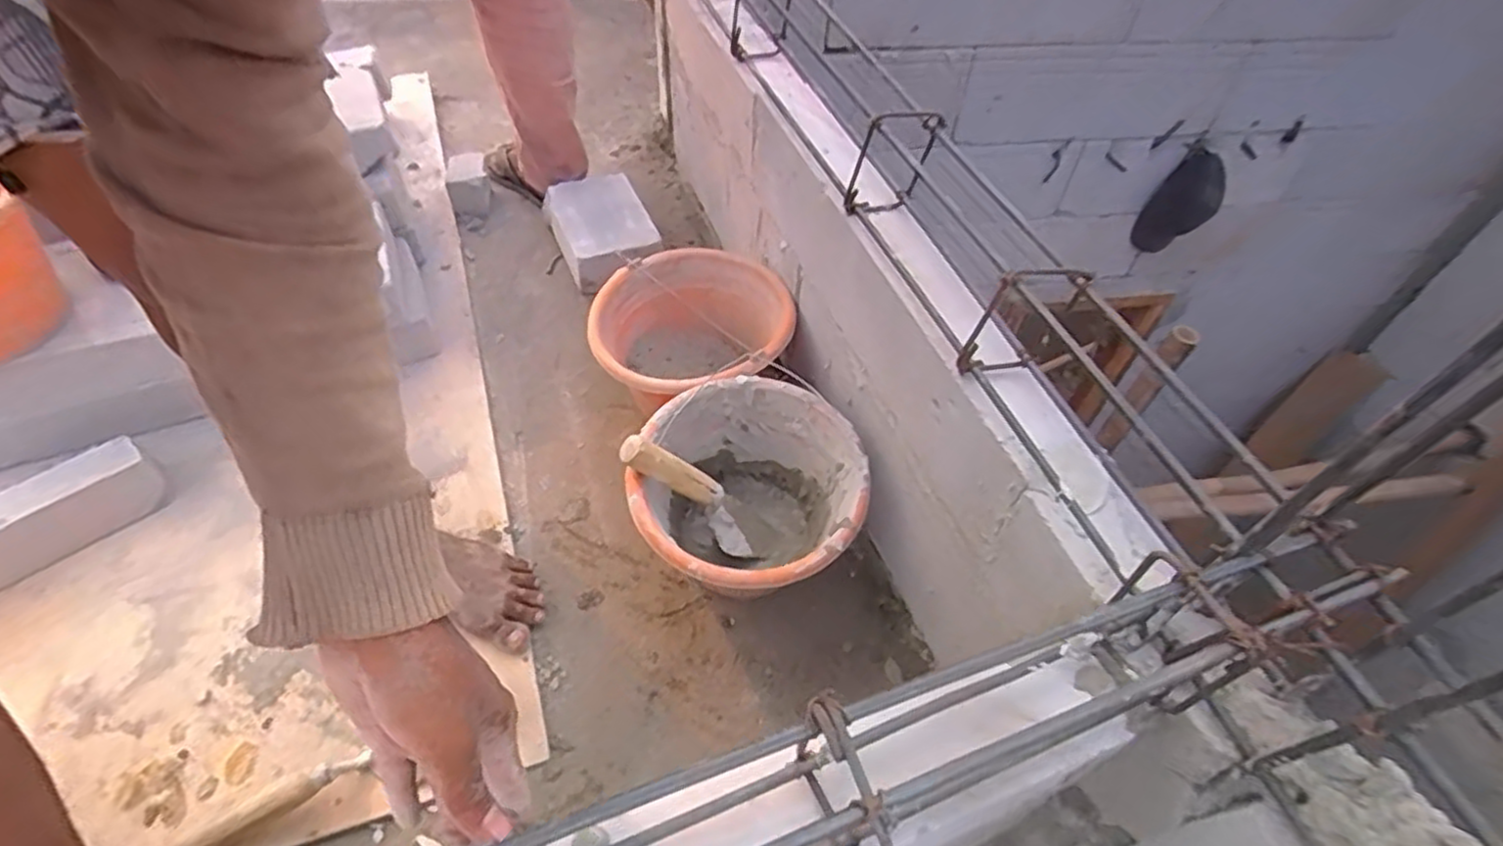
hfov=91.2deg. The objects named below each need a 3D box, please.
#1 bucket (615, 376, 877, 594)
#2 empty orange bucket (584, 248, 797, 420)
[{"bbox_3d":[-0.006,0.097,0.843,0.245,0.207,0.243,2,52,-2],"label":"bucket"},{"bbox_3d":[-0.079,-0.106,0.990,0.238,0.146,0.253,2,52,-2],"label":"empty orange bucket"}]

